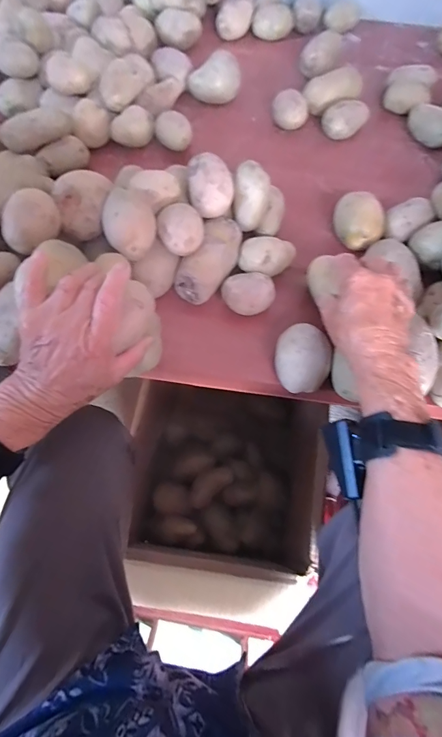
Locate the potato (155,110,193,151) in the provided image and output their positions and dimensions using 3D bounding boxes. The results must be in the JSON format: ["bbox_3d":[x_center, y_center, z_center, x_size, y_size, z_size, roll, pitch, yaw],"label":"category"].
[{"bbox_3d":[-0.068,-0.340,0.538,0.052,0.037,0.049,-8,67,-4],"label":"potato"}]

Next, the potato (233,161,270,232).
[{"bbox_3d":[0.037,-0.211,0.457,0.040,0.075,0.038,9,24,10],"label":"potato"}]

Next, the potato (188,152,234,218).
[{"bbox_3d":[-0.012,-0.214,0.443,0.053,0.046,0.063,-3,67,-2],"label":"potato"}]

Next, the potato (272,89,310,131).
[{"bbox_3d":[0.108,-0.397,0.579,0.051,0.038,0.056,-1,67,-1],"label":"potato"}]

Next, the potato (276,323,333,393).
[{"bbox_3d":[0.088,-0.007,0.411,0.058,0.064,0.067,15,67,6],"label":"potato"}]

